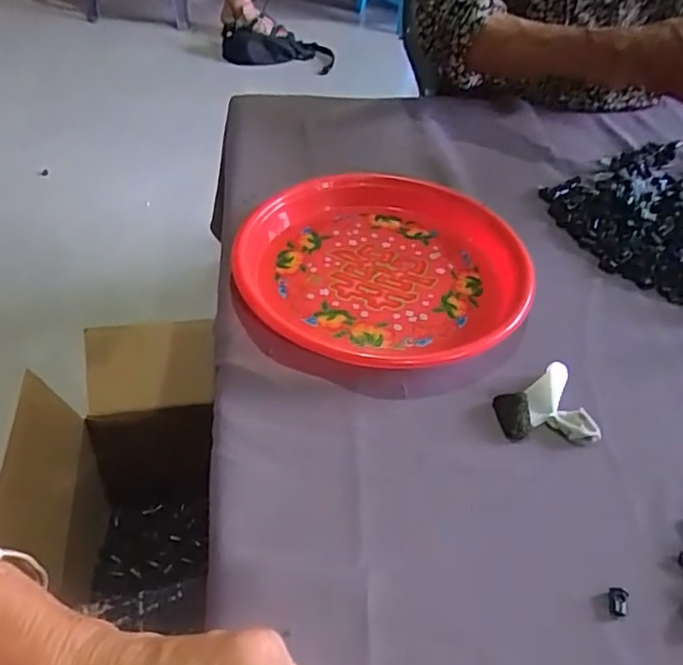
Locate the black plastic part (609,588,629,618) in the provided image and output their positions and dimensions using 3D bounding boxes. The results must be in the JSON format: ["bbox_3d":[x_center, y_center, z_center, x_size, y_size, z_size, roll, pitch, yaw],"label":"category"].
[{"bbox_3d":[0.153,0.148,0.333,0.010,0.004,0.016,16,47,13],"label":"black plastic part"}]

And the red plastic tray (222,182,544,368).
[{"bbox_3d":[0.035,-0.063,0.511,0.228,0.035,0.210,7,46,5],"label":"red plastic tray"}]

